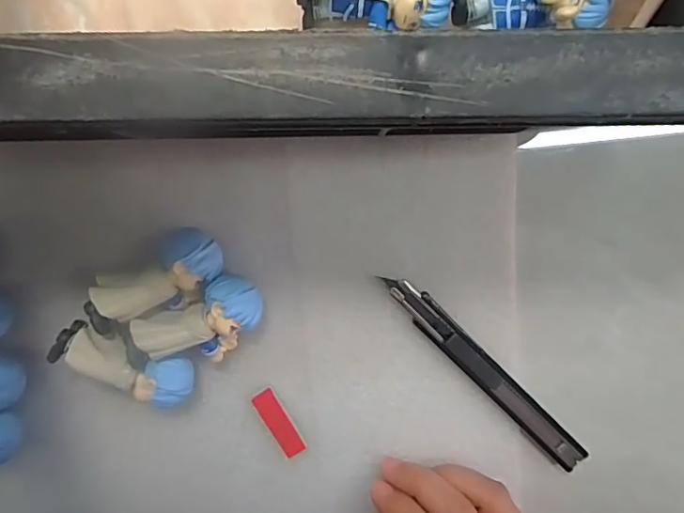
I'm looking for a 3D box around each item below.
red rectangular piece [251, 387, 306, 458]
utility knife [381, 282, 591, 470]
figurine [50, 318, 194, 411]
[{"bbox_3d":[-0.031,0.084,0.268,0.011,0.004,0.037,-30,97,-5],"label":"red rectangular piece"},{"bbox_3d":[0.073,0.059,0.270,0.017,0.009,0.138,-44,97,6],"label":"utility knife"},{"bbox_3d":[-0.099,0.049,0.250,0.062,0.031,0.021,27,98,-5],"label":"figurine"}]

